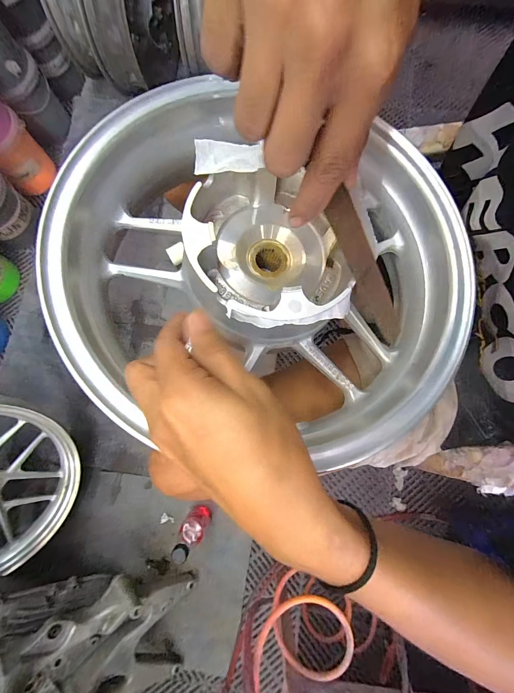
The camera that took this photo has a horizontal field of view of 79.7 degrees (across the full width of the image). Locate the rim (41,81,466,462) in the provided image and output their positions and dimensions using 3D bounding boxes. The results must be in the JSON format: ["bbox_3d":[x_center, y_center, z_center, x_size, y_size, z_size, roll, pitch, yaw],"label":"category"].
[{"bbox_3d":[0.004,-0.065,0.266,0.330,0.096,0.283,16,80,4],"label":"rim"}]

